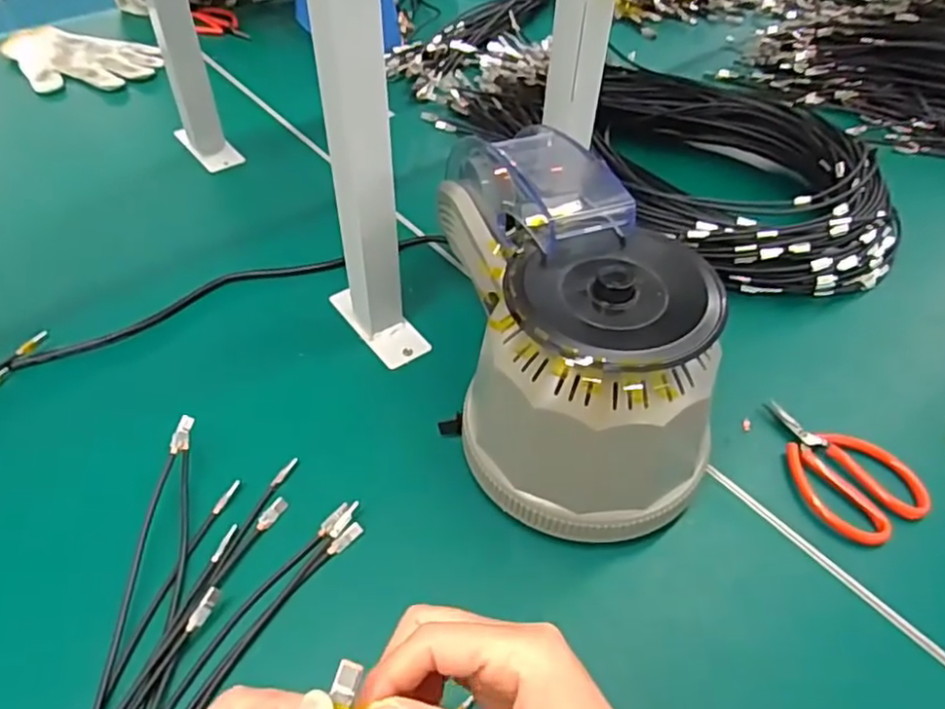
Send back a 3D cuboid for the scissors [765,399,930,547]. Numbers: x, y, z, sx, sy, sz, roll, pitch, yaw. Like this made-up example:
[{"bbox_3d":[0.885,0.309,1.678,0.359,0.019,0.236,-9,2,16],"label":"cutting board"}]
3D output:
[{"bbox_3d":[0.243,0.073,0.448,0.072,0.006,0.110,-22,53,-20],"label":"scissors"}]

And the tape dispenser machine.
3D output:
[{"bbox_3d":[0.063,-0.034,0.439,0.164,0.161,0.263,0,49,-1],"label":"tape dispenser machine"}]

